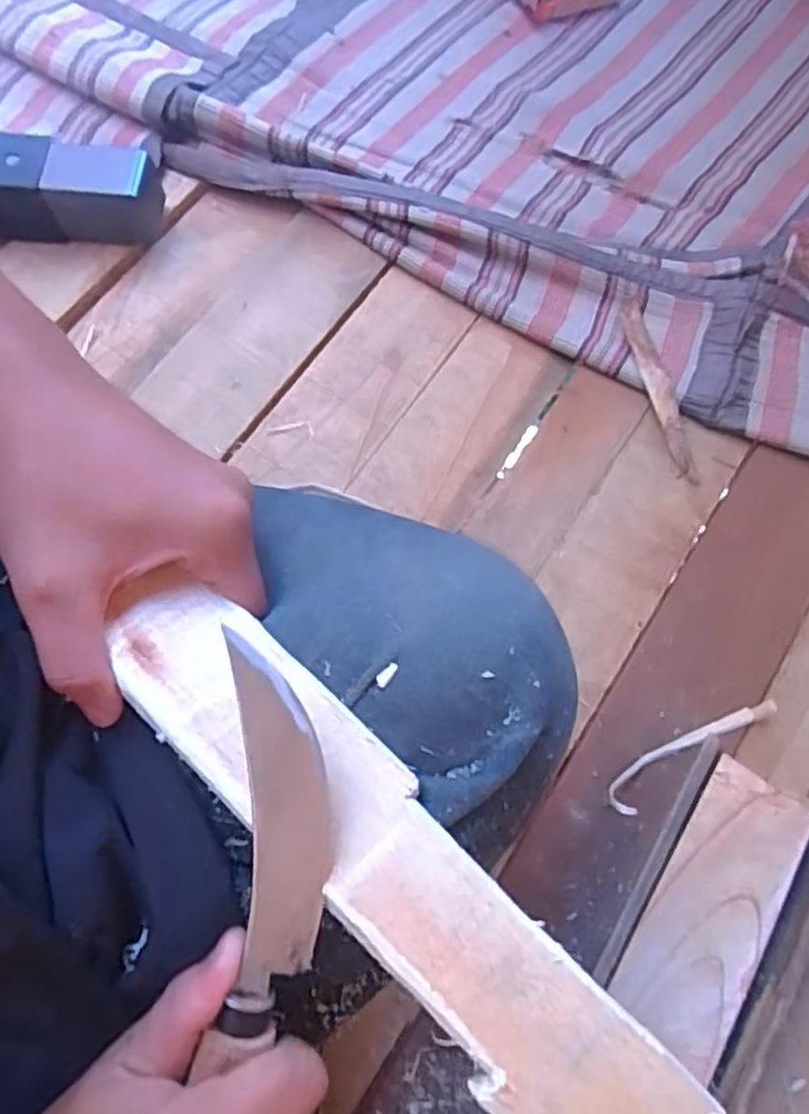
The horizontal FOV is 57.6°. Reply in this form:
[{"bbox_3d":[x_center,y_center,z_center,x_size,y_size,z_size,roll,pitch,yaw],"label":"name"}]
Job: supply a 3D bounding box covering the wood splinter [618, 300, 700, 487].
[{"bbox_3d":[0.192,-0.129,0.558,0.020,0.019,0.156,-11,70,-4],"label":"wood splinter"}]

